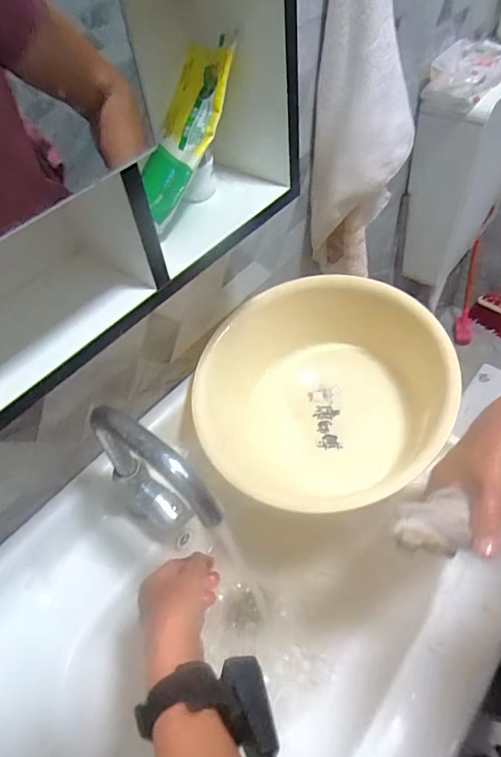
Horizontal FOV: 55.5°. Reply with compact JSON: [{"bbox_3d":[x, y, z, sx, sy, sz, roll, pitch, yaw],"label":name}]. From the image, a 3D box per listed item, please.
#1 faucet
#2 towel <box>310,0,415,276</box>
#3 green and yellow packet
[{"bbox_3d":[-0.090,0.128,0.495,0.164,0.247,0.034,25,57,24],"label":"faucet"},{"bbox_3d":[0.148,-0.330,0.628,0.126,0.482,0.096,7,51,12],"label":"towel"},{"bbox_3d":[-0.064,-0.215,0.424,0.057,0.023,0.169,21,92,22],"label":"green and yellow packet"}]

